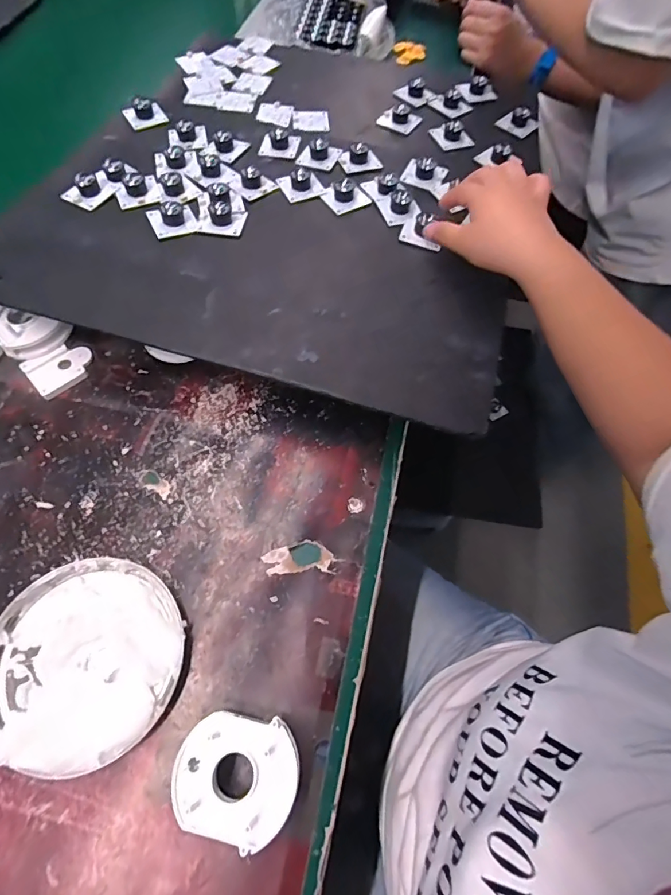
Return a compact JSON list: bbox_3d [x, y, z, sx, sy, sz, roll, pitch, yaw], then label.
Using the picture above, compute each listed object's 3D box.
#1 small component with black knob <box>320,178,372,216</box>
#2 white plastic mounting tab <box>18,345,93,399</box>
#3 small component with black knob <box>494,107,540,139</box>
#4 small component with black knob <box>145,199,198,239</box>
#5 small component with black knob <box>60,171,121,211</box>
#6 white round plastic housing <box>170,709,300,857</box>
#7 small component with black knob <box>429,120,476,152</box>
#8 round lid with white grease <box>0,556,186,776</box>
[{"bbox_3d":[0.012,-0.266,0.462,0.043,0.017,0.034,-26,68,-14],"label":"small component with black knob"},{"bbox_3d":[-0.251,-0.073,0.406,0.055,0.011,0.042,-36,70,-18],"label":"white plastic mounting tab"},{"bbox_3d":[0.234,-0.419,0.563,0.043,0.019,0.046,36,68,14],"label":"small component with black knob"},{"bbox_3d":[-0.158,-0.224,0.426,0.043,0.016,0.042,-16,66,-10],"label":"small component with black knob"},{"bbox_3d":[-0.248,-0.261,0.443,0.043,0.020,0.040,28,66,11],"label":"small component with black knob"},{"bbox_3d":[-0.059,0.197,0.269,0.071,0.030,0.060,6,64,0],"label":"white round plastic housing"},{"bbox_3d":[0.142,-0.384,0.541,0.040,0.017,0.045,-19,66,-11],"label":"small component with black knob"},{"bbox_3d":[-0.170,0.142,0.299,0.126,0.015,0.125,1,64,-2],"label":"round lid with white grease"}]

